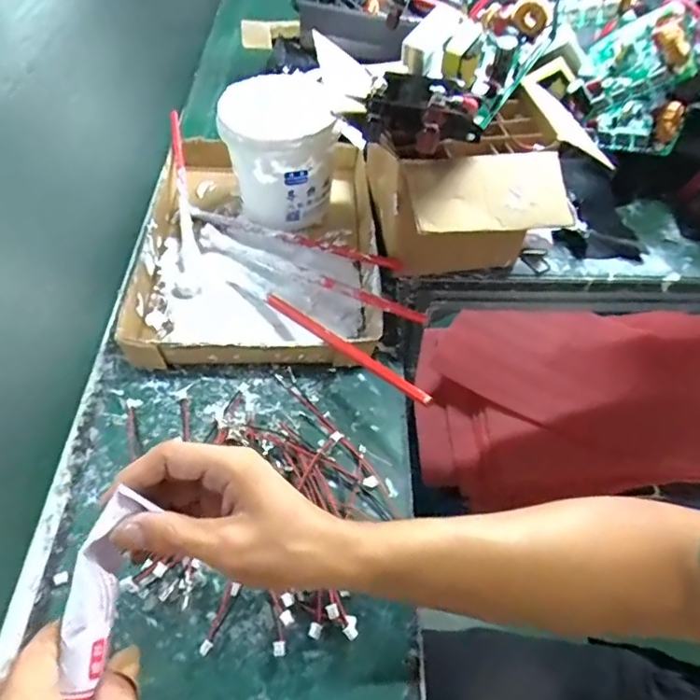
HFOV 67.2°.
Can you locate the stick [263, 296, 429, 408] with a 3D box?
[{"bbox_3d":[-0.009,-0.006,0.452,0.010,0.008,0.203,-37,48,-24],"label":"stick"}]

